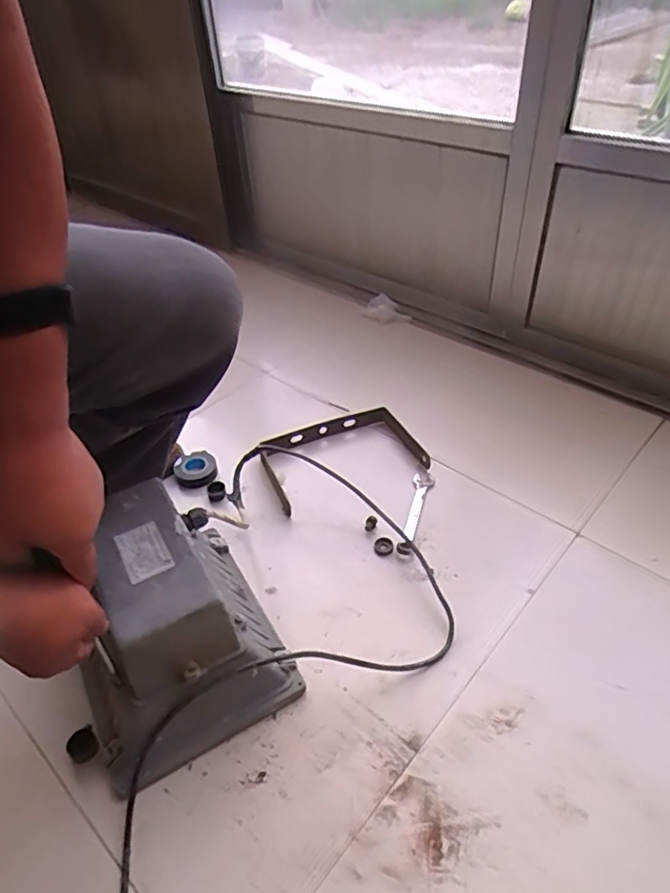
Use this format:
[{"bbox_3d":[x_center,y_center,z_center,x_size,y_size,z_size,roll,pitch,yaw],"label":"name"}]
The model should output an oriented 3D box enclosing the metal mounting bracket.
[{"bbox_3d":[0.010,0.011,0.853,0.229,0.035,0.163,-16,43,-10],"label":"metal mounting bracket"}]

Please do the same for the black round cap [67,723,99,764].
[{"bbox_3d":[-0.245,0.290,0.554,0.028,0.016,0.030,-3,42,3],"label":"black round cap"}]

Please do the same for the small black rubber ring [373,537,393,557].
[{"bbox_3d":[0.063,0.130,0.736,0.025,0.014,0.024,-3,42,3],"label":"small black rubber ring"}]

